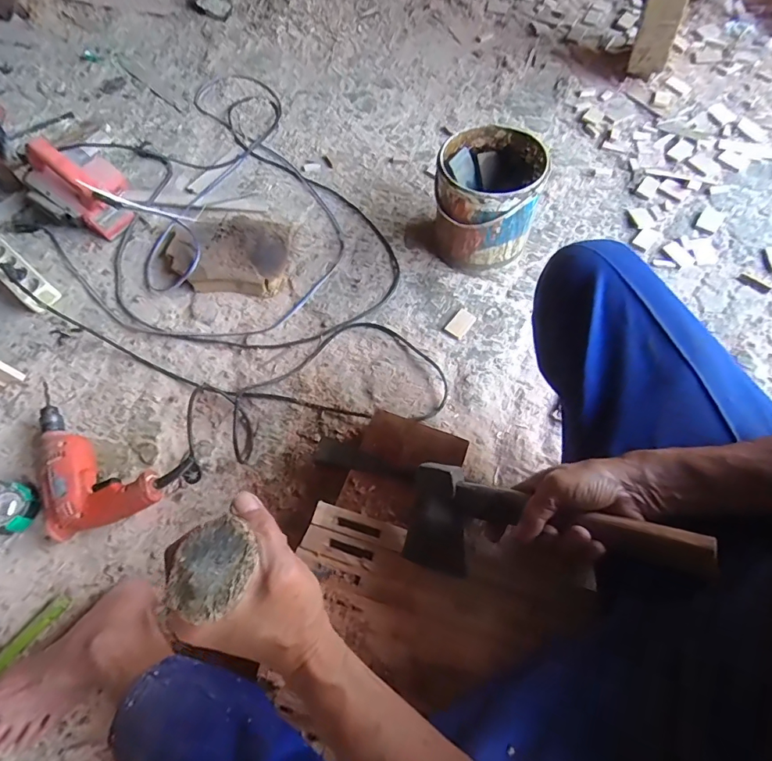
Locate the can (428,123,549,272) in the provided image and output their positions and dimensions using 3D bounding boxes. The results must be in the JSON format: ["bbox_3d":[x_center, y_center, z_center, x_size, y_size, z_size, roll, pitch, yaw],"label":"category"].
[{"bbox_3d":[0.177,-0.322,0.828,0.176,0.190,0.184,14,65,8],"label":"can"}]

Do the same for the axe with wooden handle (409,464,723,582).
[{"bbox_3d":[0.142,0.144,0.438,0.284,0.062,0.101,-4,59,37],"label":"axe with wooden handle"}]

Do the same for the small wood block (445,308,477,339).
[{"bbox_3d":[0.136,-0.104,0.821,0.035,0.008,0.052,36,70,17],"label":"small wood block"}]

